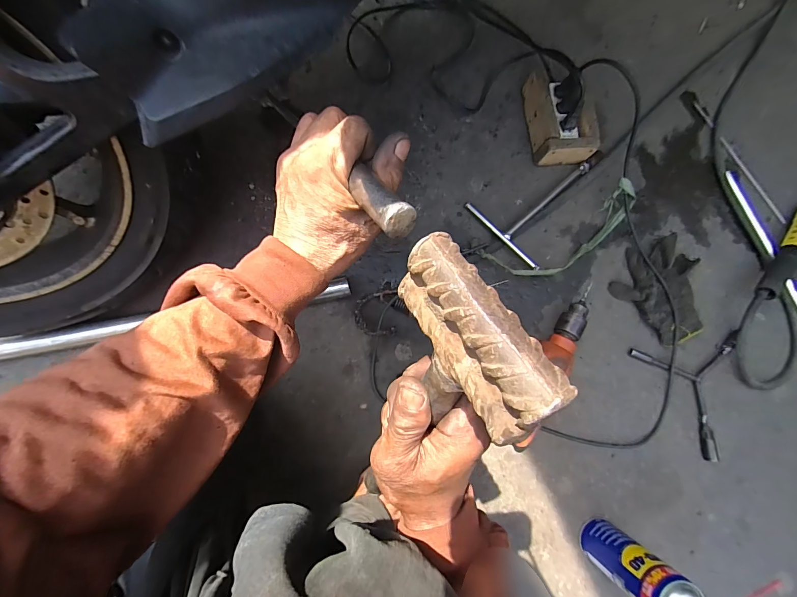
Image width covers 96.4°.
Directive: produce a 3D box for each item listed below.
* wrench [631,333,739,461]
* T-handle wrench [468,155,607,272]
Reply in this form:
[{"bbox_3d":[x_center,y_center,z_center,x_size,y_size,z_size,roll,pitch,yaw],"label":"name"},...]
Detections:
[{"bbox_3d":[0.491,0.165,0.582,0.180,0.021,0.193,-10,85,-4],"label":"wrench"},{"bbox_3d":[0.246,-0.182,0.598,0.152,0.037,0.244,44,83,2],"label":"T-handle wrench"}]

